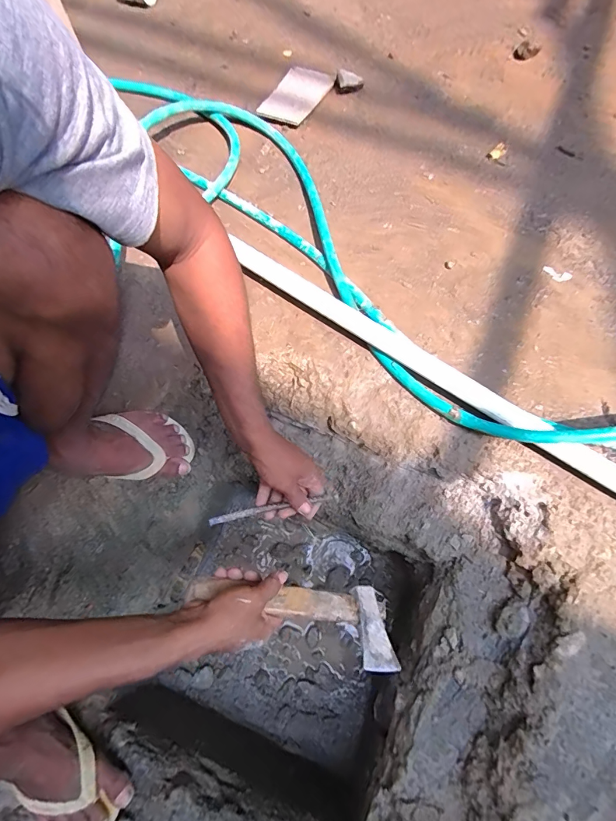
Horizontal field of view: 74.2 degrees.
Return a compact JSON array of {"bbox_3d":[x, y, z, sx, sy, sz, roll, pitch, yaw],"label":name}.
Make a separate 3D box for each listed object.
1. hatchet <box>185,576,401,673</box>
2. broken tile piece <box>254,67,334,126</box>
[{"bbox_3d":[-0.008,0.244,0.507,0.275,0.047,0.081,23,72,-14],"label":"hatchet"},{"bbox_3d":[-0.028,-0.639,0.831,0.100,0.014,0.159,31,75,12],"label":"broken tile piece"}]

